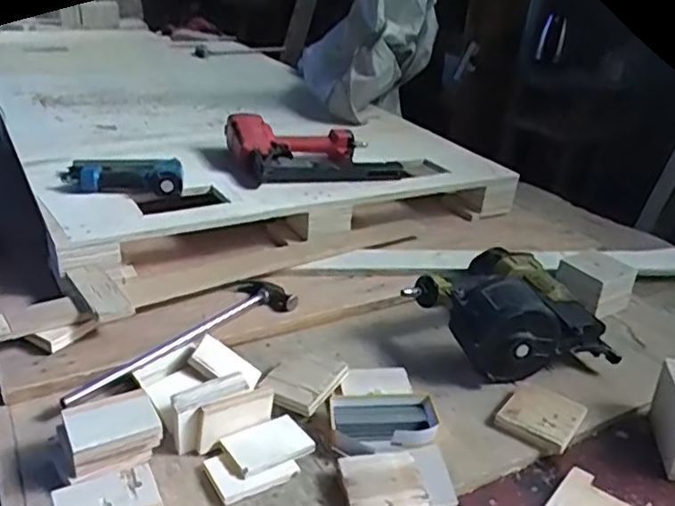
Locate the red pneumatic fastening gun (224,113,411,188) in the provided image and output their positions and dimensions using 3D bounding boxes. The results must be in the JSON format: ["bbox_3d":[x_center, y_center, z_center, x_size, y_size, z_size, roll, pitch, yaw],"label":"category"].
[{"bbox_3d":[-0.043,-0.208,1.253,0.303,0.098,0.213,-8,31,-23],"label":"red pneumatic fastening gun"}]

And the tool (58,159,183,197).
[{"bbox_3d":[-0.364,-0.127,1.073,0.200,0.051,0.069,3,27,0],"label":"tool"}]

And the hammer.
[{"bbox_3d":[-0.212,0.111,0.884,0.085,0.033,0.357,28,35,36],"label":"hammer"}]

